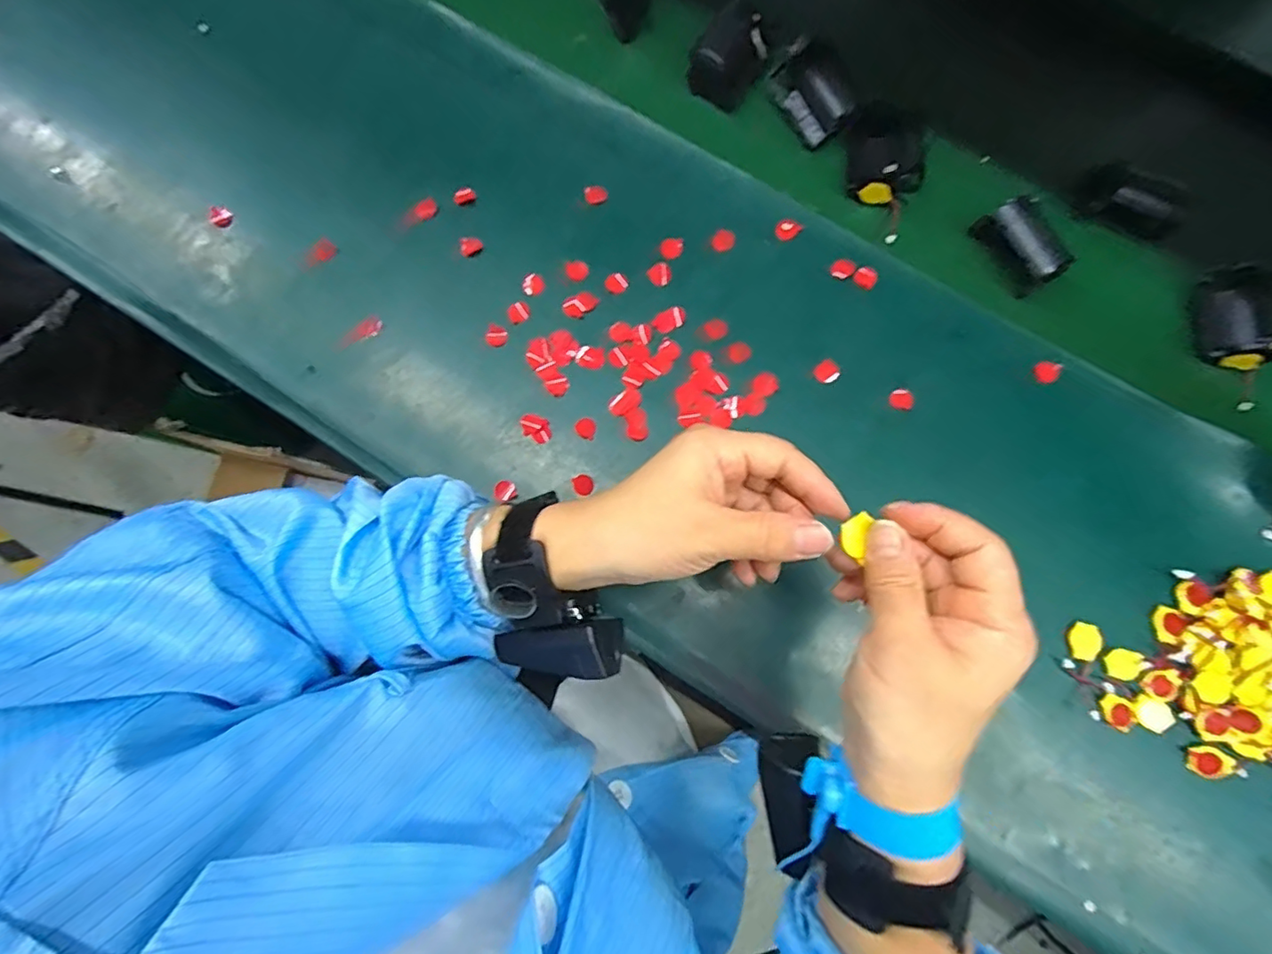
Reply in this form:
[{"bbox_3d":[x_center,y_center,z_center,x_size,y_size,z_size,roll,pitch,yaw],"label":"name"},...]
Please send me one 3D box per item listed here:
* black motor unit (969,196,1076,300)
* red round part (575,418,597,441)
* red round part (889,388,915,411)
[{"bbox_3d":[0.296,-0.178,0.425,0.033,0.041,0.068,-29,81,-7],"label":"black motor unit"},{"bbox_3d":[-0.037,-0.036,0.410,0.015,0.004,0.015,0,78,-1],"label":"red round part"},{"bbox_3d":[0.201,-0.059,0.418,0.018,0.004,0.016,1,78,-1],"label":"red round part"}]

